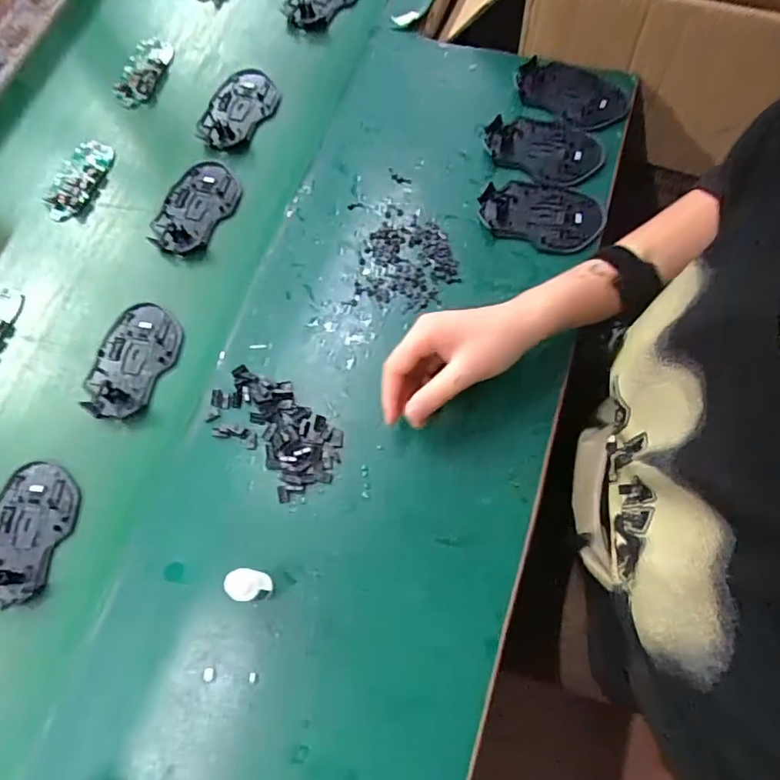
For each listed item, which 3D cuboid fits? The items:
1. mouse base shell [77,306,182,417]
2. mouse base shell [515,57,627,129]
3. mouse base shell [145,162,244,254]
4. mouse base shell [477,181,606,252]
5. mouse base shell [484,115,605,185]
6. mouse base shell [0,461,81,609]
[{"bbox_3d":[-0.237,-0.027,0.518,0.073,0.014,0.112,14,71,10],"label":"mouse base shell"},{"bbox_3d":[0.189,-0.310,0.588,0.115,0.010,0.067,29,74,14],"label":"mouse base shell"},{"bbox_3d":[-0.200,-0.187,0.578,0.071,0.014,0.112,21,73,12],"label":"mouse base shell"},{"bbox_3d":[0.144,-0.167,0.539,0.114,0.014,0.071,9,71,8],"label":"mouse base shell"},{"bbox_3d":[0.154,-0.244,0.567,0.115,0.009,0.074,24,73,13],"label":"mouse base shell"},{"bbox_3d":[-0.305,0.119,0.466,0.072,0.012,0.113,14,71,10],"label":"mouse base shell"}]

